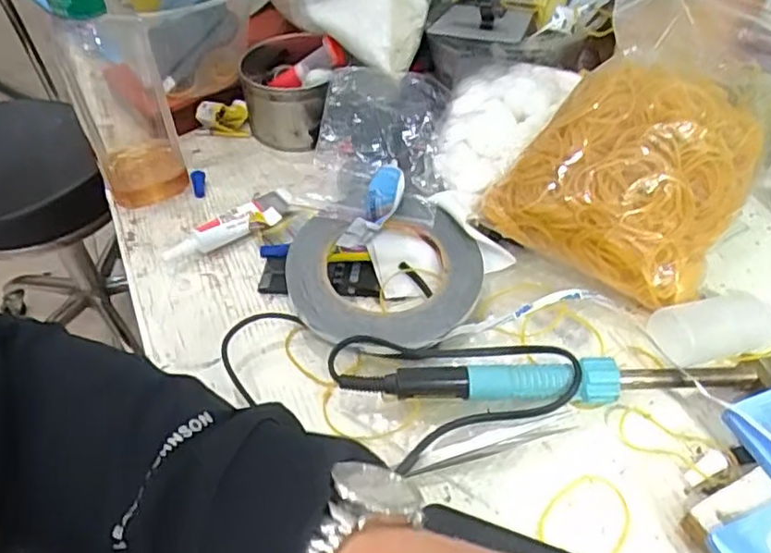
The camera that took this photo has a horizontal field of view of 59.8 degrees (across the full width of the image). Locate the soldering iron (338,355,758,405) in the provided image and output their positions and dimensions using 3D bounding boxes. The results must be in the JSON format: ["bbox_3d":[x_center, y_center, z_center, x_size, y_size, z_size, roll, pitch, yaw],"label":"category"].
[{"bbox_3d":[0.091,0.060,0.376,0.225,0.025,0.021,-2,46,2],"label":"soldering iron"}]

